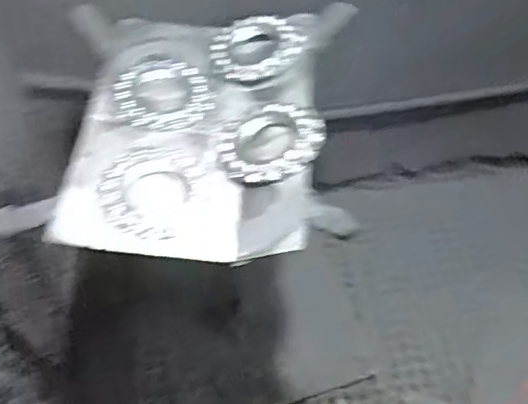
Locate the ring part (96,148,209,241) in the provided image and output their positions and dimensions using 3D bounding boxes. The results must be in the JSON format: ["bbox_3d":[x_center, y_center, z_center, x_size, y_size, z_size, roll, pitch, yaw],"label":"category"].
[{"bbox_3d":[-0.167,-0.013,0.890,0.160,0.020,0.155,5,63,-9],"label":"ring part"}]

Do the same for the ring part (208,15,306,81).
[{"bbox_3d":[-0.019,-0.282,1.072,0.154,0.010,0.158,-7,60,12],"label":"ring part"}]

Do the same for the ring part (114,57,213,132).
[{"bbox_3d":[-0.175,-0.193,1.018,0.153,0.020,0.177,-14,53,-10],"label":"ring part"}]

